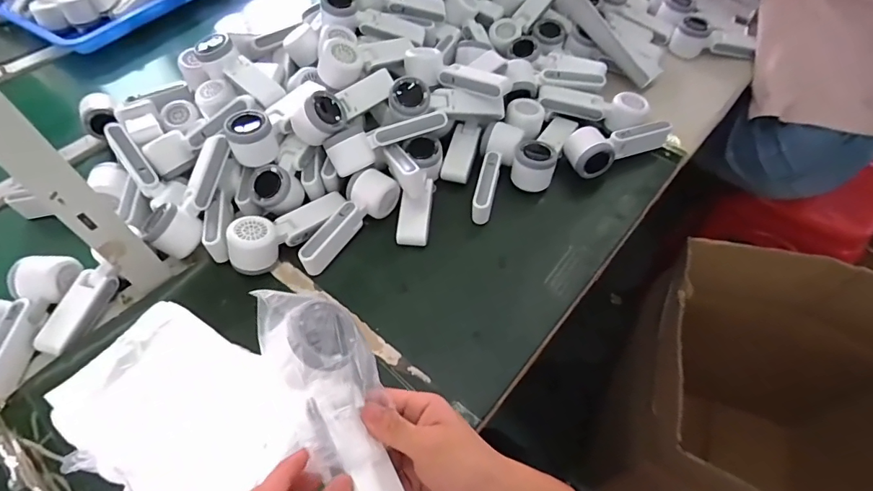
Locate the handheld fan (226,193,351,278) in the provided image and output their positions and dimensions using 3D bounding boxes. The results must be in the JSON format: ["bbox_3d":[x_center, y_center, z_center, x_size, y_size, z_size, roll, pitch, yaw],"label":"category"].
[{"bbox_3d":[-0.194,-0.029,0.594,0.054,0.057,0.164,38,63,25],"label":"handheld fan"}]

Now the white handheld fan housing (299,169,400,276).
[{"bbox_3d":[-0.120,-0.037,0.601,0.058,0.040,0.164,34,62,23],"label":"white handheld fan housing"}]

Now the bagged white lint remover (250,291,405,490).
[{"bbox_3d":[-0.081,0.119,0.350,0.071,0.051,0.178,-13,70,-46],"label":"bagged white lint remover"}]

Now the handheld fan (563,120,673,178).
[{"bbox_3d":[0.270,-0.154,0.682,0.152,0.055,0.060,-21,56,-13],"label":"handheld fan"}]

